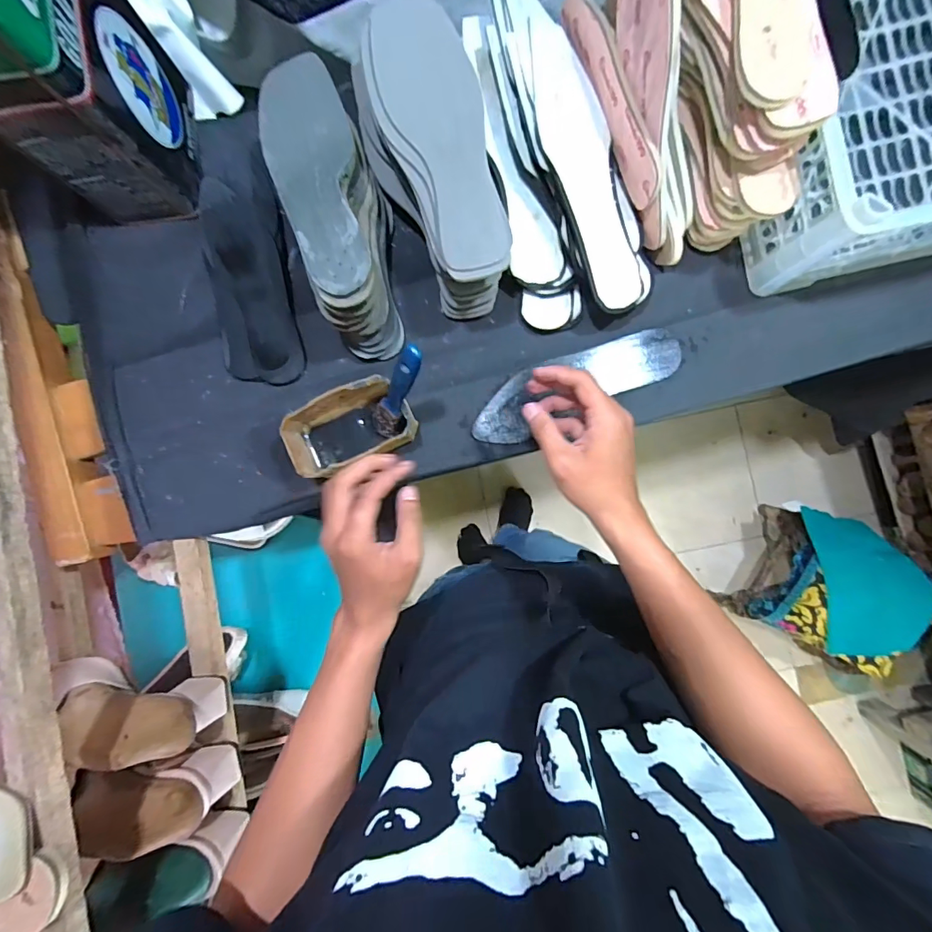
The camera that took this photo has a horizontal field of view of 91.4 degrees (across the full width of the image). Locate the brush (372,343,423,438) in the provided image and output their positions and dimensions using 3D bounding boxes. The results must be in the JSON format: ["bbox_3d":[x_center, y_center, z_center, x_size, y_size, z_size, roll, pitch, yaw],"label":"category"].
[{"bbox_3d":[-0.068,-0.069,0.444,0.011,0.160,0.030,-40,87,-28],"label":"brush"}]

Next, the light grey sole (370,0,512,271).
[{"bbox_3d":[-0.020,-0.292,0.406,0.081,0.029,0.235,-15,88,1],"label":"light grey sole"}]

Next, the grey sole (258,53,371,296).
[{"bbox_3d":[-0.143,-0.266,0.421,0.080,0.035,0.234,-12,88,1],"label":"grey sole"}]

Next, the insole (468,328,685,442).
[{"bbox_3d":[0.123,-0.092,0.520,0.243,0.009,0.070,-22,88,1],"label":"insole"}]

